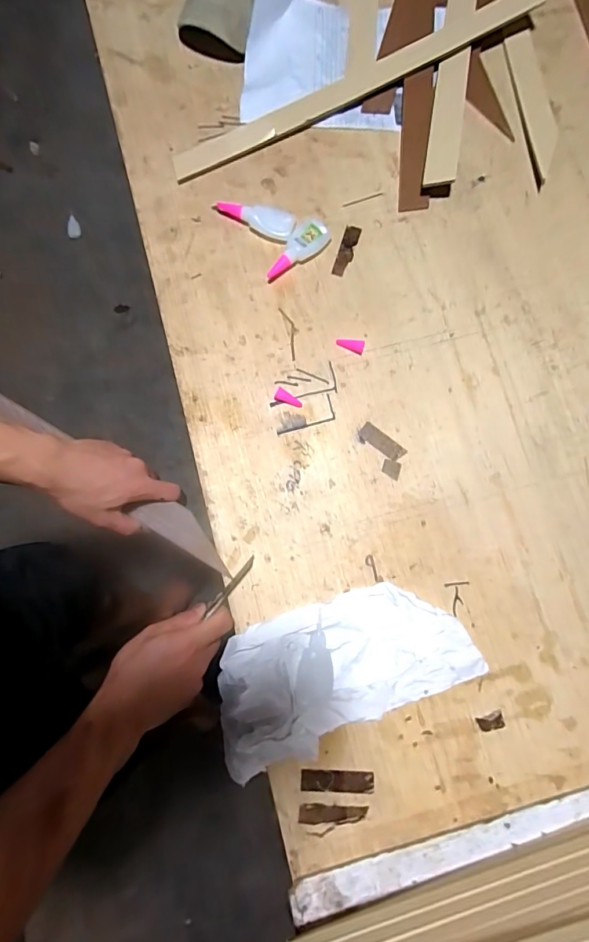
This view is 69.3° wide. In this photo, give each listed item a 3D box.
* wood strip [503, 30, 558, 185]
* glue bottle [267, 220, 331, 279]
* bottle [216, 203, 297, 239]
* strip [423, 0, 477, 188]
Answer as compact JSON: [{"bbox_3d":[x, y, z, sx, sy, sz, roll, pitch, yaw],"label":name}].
[{"bbox_3d":[0.336,-0.507,0.592,0.047,0.011,0.239,-8,79,4],"label":"wood strip"},{"bbox_3d":[0.003,-0.287,0.550,0.103,0.018,0.040,-42,82,-7],"label":"glue bottle"},{"bbox_3d":[-0.048,-0.336,0.560,0.104,0.017,0.034,21,80,4],"label":"bottle"},{"bbox_3d":[0.235,-0.640,0.607,0.041,0.028,0.563,10,80,2],"label":"strip"}]

